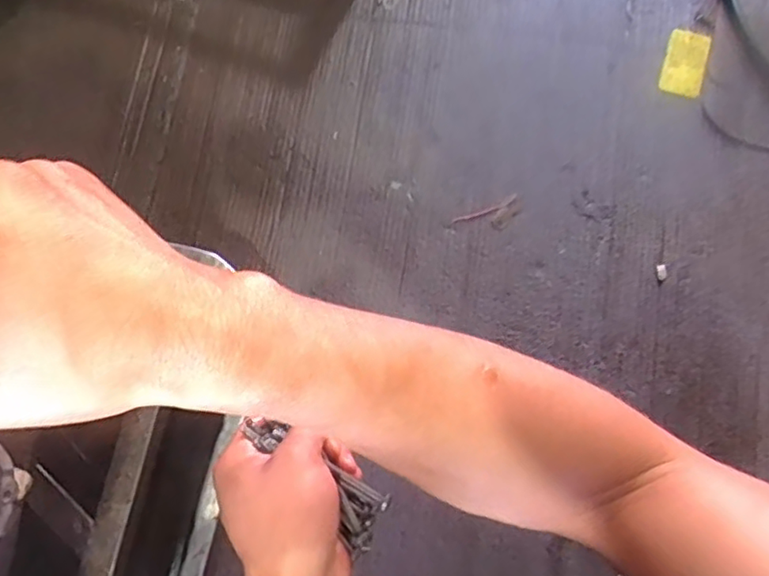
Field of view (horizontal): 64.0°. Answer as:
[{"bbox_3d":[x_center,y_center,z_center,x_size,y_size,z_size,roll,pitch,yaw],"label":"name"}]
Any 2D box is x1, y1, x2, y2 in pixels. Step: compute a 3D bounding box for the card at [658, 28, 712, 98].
[{"bbox_3d":[0.376,-0.281,0.767,0.048,0.008,0.094,16,77,5],"label":"card"}]

